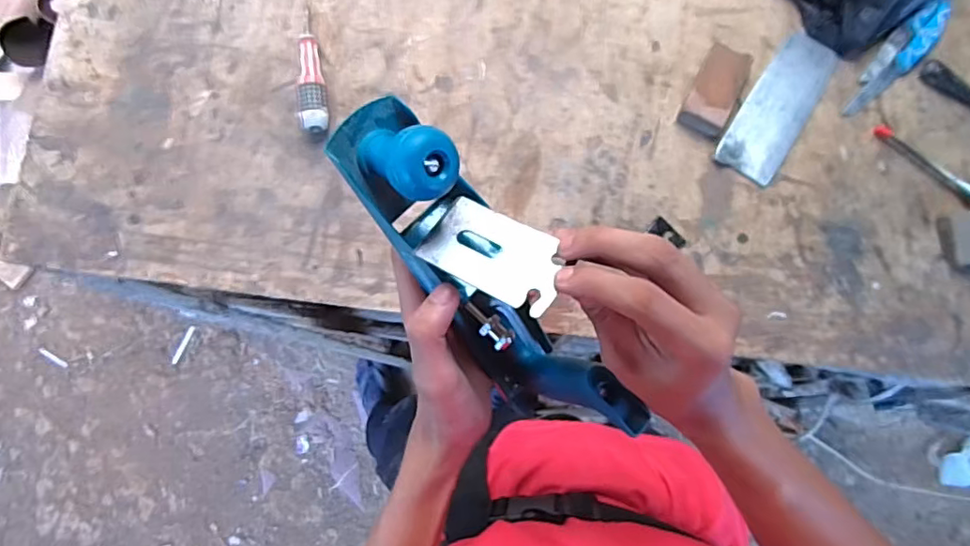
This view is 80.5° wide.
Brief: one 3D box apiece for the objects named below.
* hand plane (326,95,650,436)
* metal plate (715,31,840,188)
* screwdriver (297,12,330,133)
[{"bbox_3d":[0.002,0.003,0.321,0.062,0.096,0.216,-39,113,-6],"label":"hand plane"},{"bbox_3d":[0.335,-0.190,0.653,0.070,0.006,0.181,32,83,4],"label":"metal plate"},{"bbox_3d":[-0.194,-0.226,0.633,0.033,0.028,0.147,-7,82,-2],"label":"screwdriver"}]

